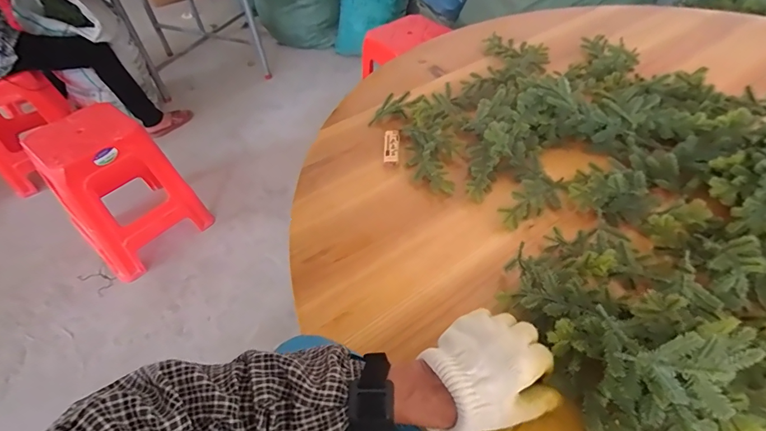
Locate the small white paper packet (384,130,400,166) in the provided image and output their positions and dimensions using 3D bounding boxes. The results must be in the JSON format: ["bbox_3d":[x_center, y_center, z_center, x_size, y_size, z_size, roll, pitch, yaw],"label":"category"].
[{"bbox_3d":[0.014,-0.105,0.618,0.022,0.010,0.074,-1,48,5],"label":"small white paper packet"}]

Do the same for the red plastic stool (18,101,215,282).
[{"bbox_3d":[-0.872,-0.084,1.335,0.345,0.454,0.345,34,59,30],"label":"red plastic stool"}]

